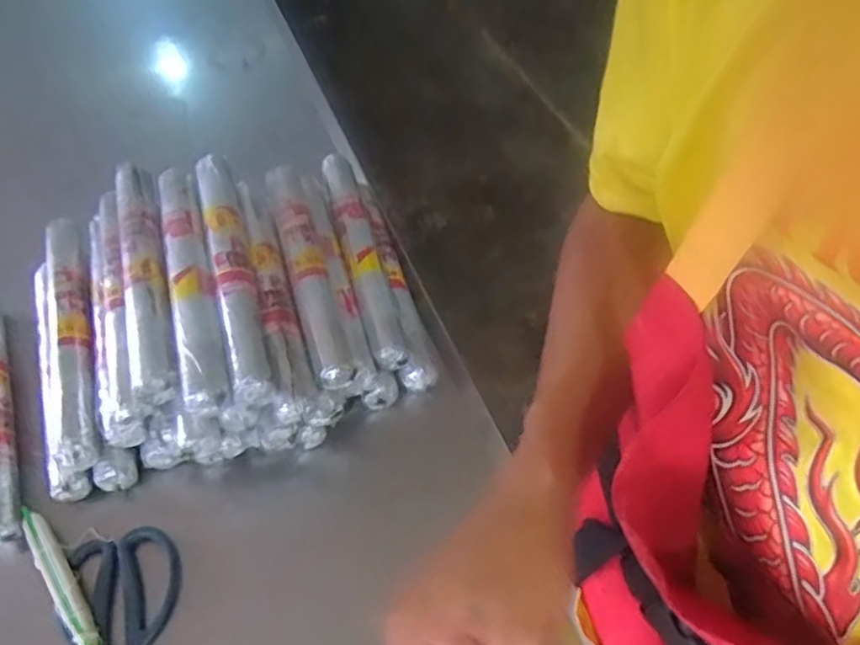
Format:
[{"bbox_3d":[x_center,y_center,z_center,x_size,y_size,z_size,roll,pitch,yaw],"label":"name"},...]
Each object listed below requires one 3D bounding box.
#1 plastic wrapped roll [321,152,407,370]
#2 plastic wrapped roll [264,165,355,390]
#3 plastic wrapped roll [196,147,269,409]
[{"bbox_3d":[-0.073,-0.076,0.694,0.037,0.033,0.289,-13,54,-7],"label":"plastic wrapped roll"},{"bbox_3d":[-0.120,-0.057,0.642,0.036,0.034,0.275,-15,54,-9],"label":"plastic wrapped roll"},{"bbox_3d":[-0.182,-0.053,0.611,0.031,0.042,0.287,-15,54,-8],"label":"plastic wrapped roll"}]

